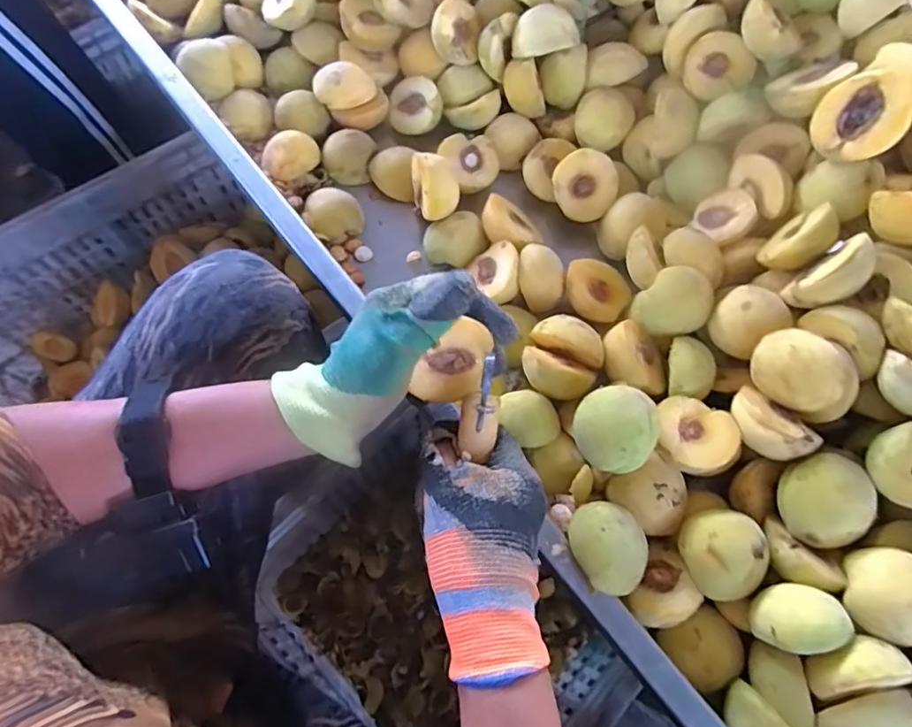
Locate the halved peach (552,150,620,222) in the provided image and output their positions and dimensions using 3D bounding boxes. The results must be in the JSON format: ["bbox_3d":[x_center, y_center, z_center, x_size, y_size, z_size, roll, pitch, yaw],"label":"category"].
[{"bbox_3d":[0.123,-0.170,0.538,0.059,0.030,0.063,0,96,1],"label":"halved peach"}]

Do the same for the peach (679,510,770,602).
[{"bbox_3d":[0.186,0.134,0.391,0.054,0.047,0.056,1,68,-2],"label":"peach"}]

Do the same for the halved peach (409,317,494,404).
[{"bbox_3d":[-0.005,-0.005,0.362,0.045,0.056,0.028,6,25,-21],"label":"halved peach"}]

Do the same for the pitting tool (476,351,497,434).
[{"bbox_3d":[0.019,0.018,0.337,0.010,0.006,0.047,8,75,1],"label":"pitting tool"}]

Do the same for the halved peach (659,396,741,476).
[{"bbox_3d":[0.179,0.053,0.419,0.055,0.034,0.058,1,68,-2],"label":"halved peach"}]

